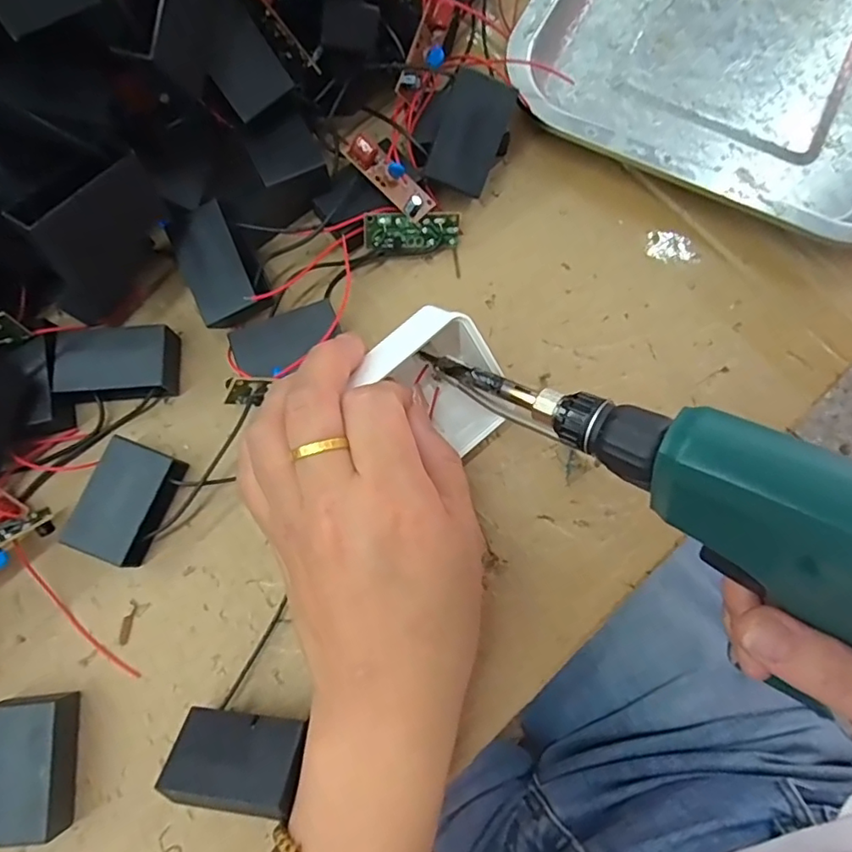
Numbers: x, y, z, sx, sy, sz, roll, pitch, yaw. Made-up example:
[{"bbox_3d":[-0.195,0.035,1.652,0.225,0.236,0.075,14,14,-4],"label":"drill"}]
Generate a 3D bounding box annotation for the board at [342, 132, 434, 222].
[{"bbox_3d":[-0.015,-0.112,0.251,0.044,0.012,0.015,42,80,-10],"label":"board"}]

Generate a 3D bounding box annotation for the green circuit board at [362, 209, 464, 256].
[{"bbox_3d":[-0.006,-0.090,0.264,0.045,0.019,0.004,-6,33,-11],"label":"green circuit board"}]

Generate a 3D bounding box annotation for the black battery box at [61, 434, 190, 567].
[{"bbox_3d":[-0.124,0.032,0.238,0.030,0.019,0.046,21,77,5],"label":"black battery box"}]

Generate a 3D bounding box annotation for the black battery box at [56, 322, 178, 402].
[{"bbox_3d":[-0.134,-0.026,0.251,0.054,0.018,0.034,-4,76,-1],"label":"black battery box"}]

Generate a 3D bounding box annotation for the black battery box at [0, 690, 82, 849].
[{"bbox_3d":[-0.151,0.129,0.215,0.030,0.018,0.048,-6,76,-1],"label":"black battery box"}]

